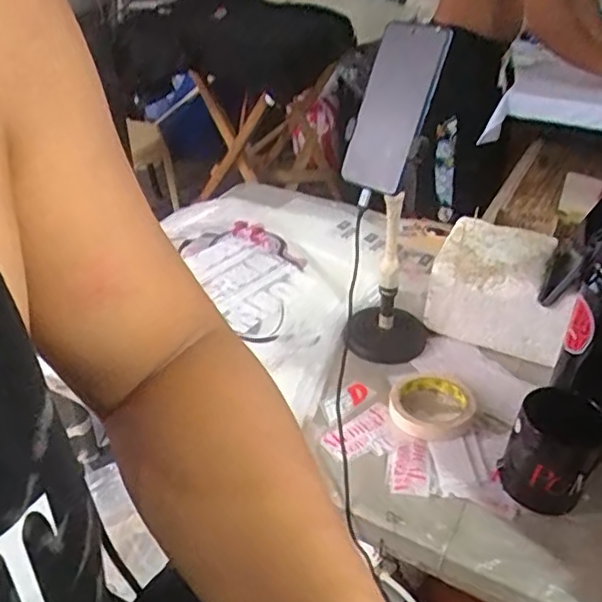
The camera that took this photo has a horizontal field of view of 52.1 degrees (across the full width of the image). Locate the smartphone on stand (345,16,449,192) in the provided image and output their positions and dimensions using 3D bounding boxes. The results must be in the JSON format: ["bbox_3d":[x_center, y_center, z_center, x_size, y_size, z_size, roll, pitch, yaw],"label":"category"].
[{"bbox_3d":[0.094,-0.198,0.632,0.081,0.164,0.015,21,10,39],"label":"smartphone on stand"}]

